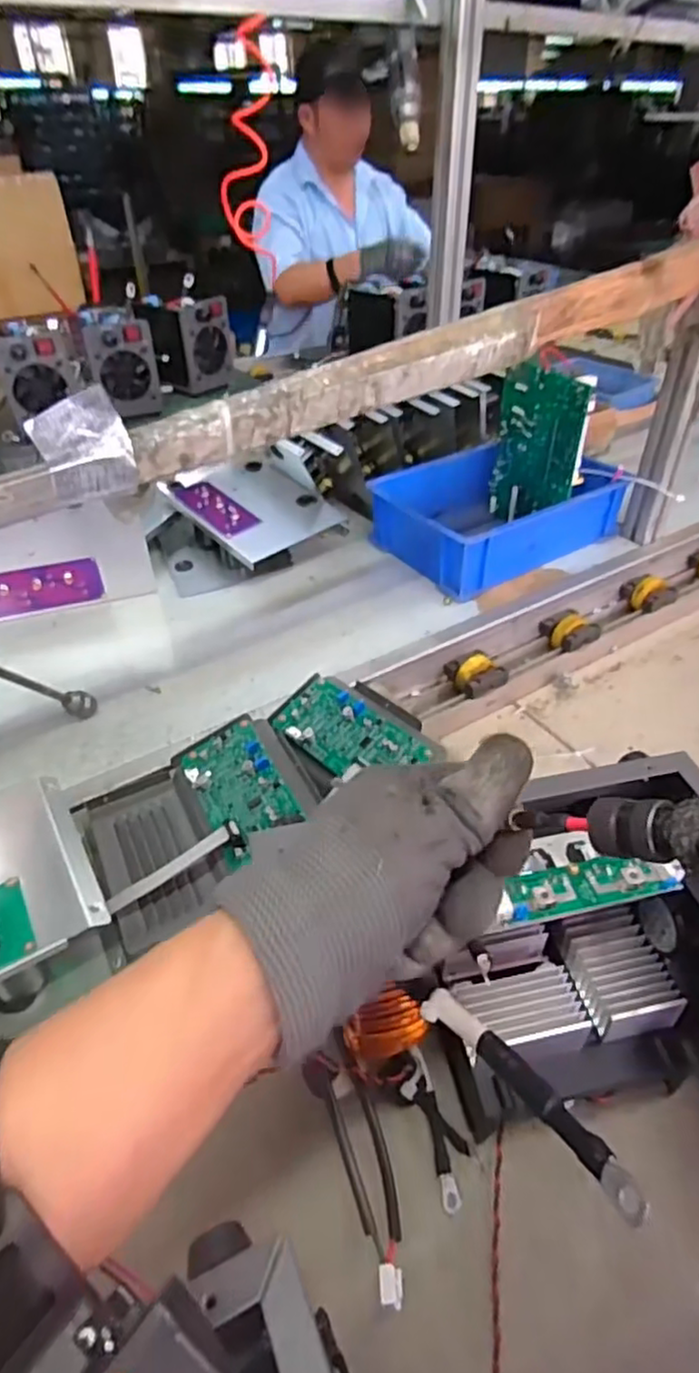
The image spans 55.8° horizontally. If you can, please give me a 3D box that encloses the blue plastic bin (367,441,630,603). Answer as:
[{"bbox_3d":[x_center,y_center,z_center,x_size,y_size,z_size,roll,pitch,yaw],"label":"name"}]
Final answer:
[{"bbox_3d":[0.187,-0.235,0.880,0.285,0.082,0.204,-26,47,-25],"label":"blue plastic bin"}]

